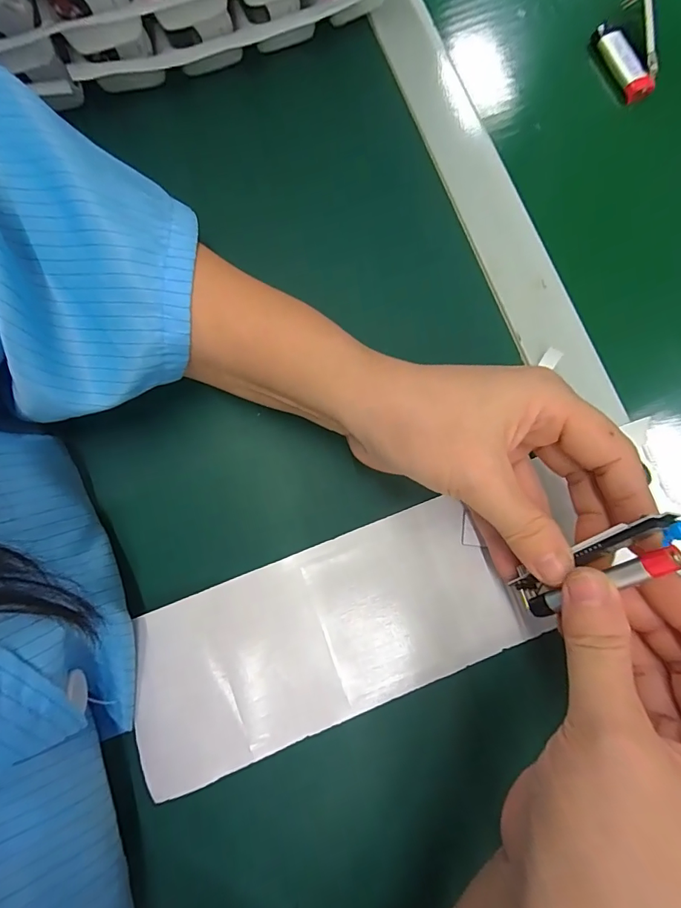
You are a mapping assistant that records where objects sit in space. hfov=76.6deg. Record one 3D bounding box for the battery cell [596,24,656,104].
[{"bbox_3d":[0.187,-0.261,0.286,0.016,0.011,0.058,-19,81,-4],"label":"battery cell"}]

